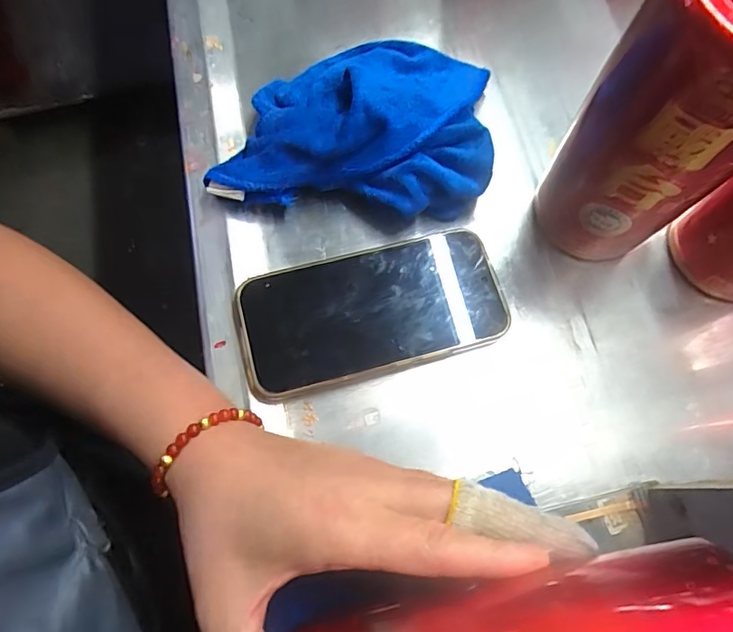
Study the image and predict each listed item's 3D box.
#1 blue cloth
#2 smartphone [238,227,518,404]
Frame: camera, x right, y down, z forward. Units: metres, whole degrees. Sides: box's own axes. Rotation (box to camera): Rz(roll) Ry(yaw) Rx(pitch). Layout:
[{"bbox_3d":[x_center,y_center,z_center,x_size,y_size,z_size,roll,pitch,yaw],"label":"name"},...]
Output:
[{"bbox_3d":[-0.007,-0.138,0.334,0.175,0.051,0.139,3,72,2],"label":"blue cloth"},{"bbox_3d":[0.003,-0.004,0.308,0.159,0.009,0.078,-16,71,-3],"label":"smartphone"}]

